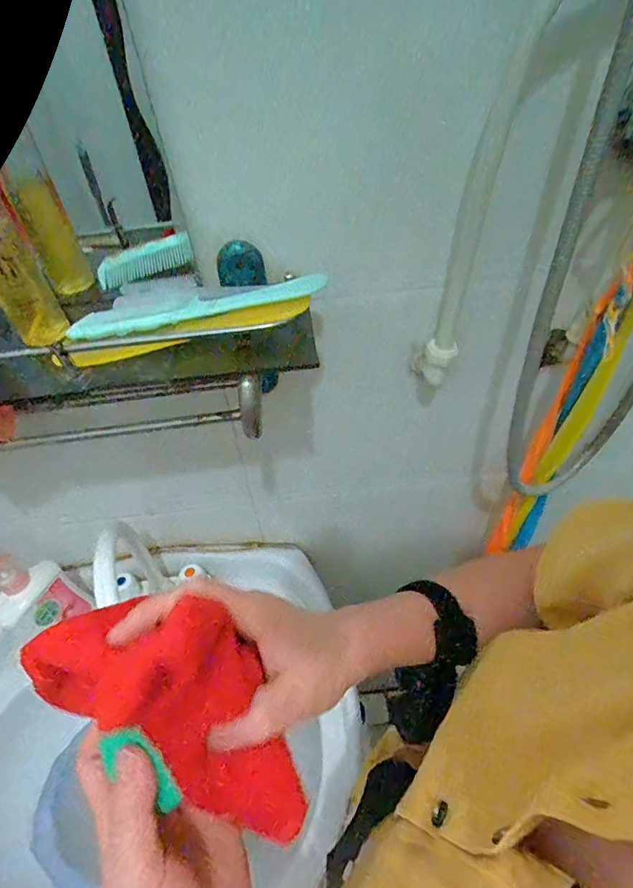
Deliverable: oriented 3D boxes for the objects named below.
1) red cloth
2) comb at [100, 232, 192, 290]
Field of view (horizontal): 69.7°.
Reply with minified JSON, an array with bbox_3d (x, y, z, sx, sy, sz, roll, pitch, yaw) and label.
[{"bbox_3d":[-0.066,0.118,0.223,0.151,0.034,0.067,29,54,10],"label":"red cloth"},{"bbox_3d":[-0.165,-0.176,0.438,0.092,0.007,0.055,-21,56,0],"label":"comb"}]

